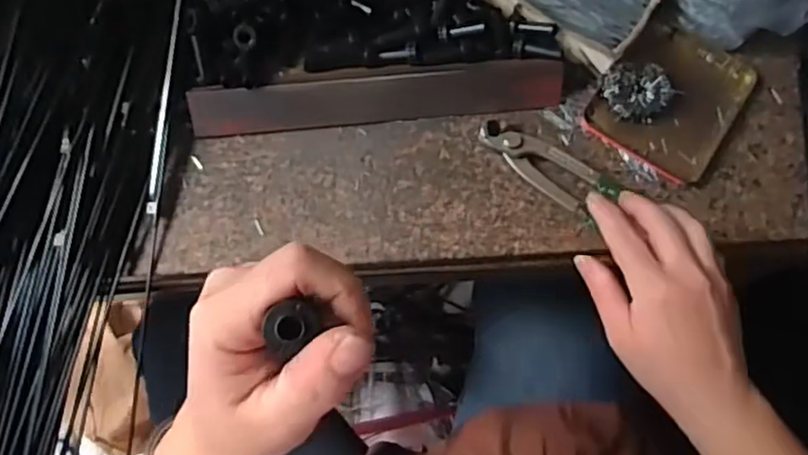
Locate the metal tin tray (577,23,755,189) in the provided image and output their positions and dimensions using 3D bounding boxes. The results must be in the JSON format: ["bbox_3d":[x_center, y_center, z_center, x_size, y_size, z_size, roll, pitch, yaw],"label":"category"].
[{"bbox_3d":[0.211,-0.101,0.512,0.098,0.013,0.121,33,77,8],"label":"metal tin tray"}]

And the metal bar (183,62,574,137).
[{"bbox_3d":[-0.019,-0.098,0.496,0.278,0.012,0.036,-6,110,-5],"label":"metal bar"}]

